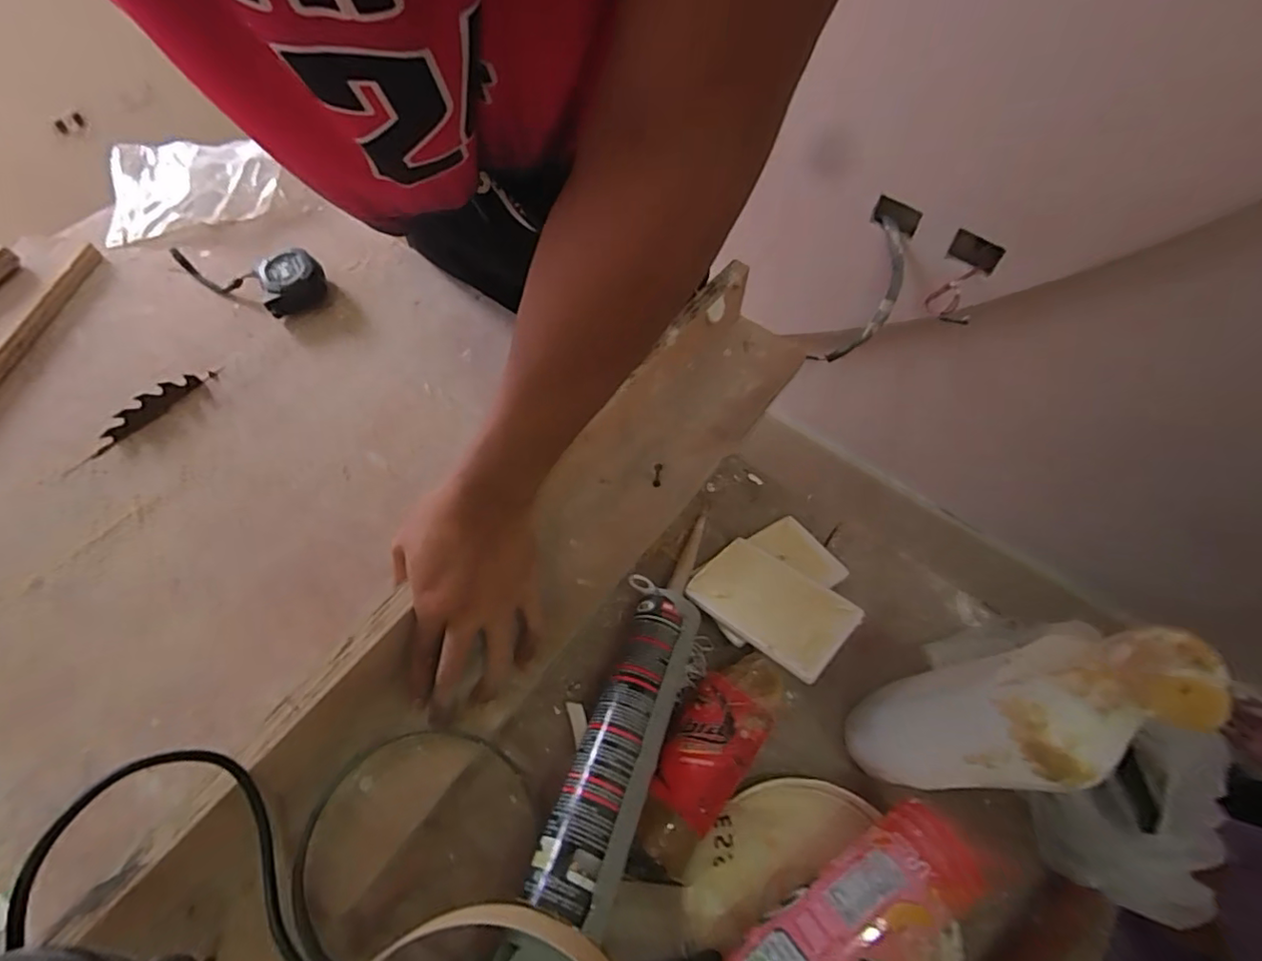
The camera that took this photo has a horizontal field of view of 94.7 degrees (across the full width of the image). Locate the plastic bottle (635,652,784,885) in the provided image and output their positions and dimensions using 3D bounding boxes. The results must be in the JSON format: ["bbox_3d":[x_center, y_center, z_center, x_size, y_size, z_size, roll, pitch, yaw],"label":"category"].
[{"bbox_3d":[0.054,0.194,0.421,0.061,0.050,0.151,34,66,16],"label":"plastic bottle"}]

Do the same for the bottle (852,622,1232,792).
[{"bbox_3d":[0.199,0.136,0.336,0.069,0.253,0.073,-5,62,-4],"label":"bottle"}]

